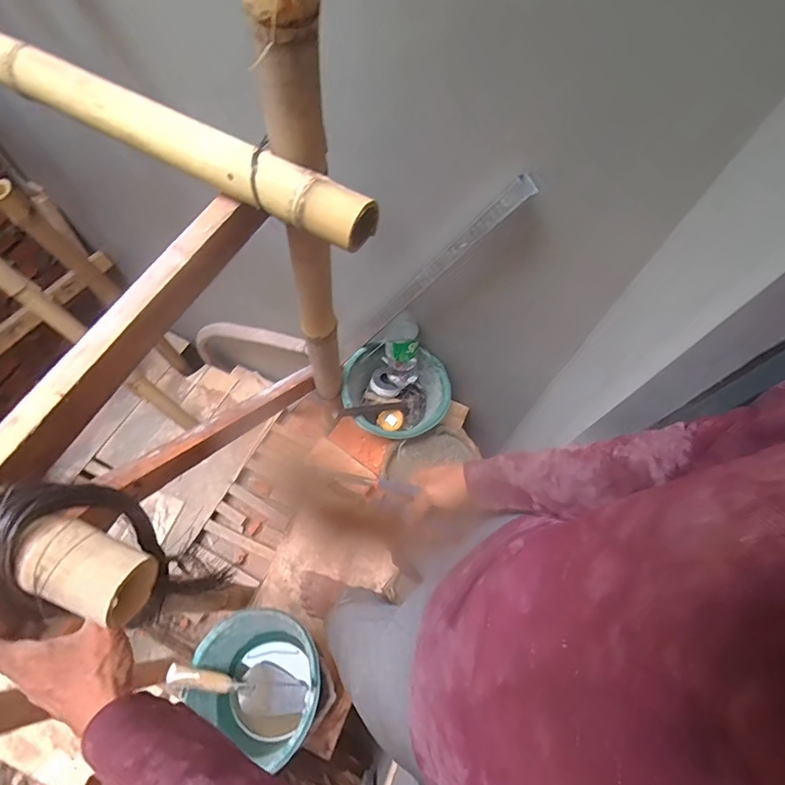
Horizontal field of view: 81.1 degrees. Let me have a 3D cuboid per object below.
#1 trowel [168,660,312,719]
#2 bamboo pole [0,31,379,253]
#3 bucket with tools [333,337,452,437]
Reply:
[{"bbox_3d":[-0.303,0.599,0.934,0.309,0.054,0.092,33,62,-28],"label":"trowel"},{"bbox_3d":[-0.322,-0.337,0.575,0.659,0.059,0.061,27,67,9],"label":"bamboo pole"},{"bbox_3d":[0.011,-0.003,1.209,0.274,0.217,0.221,3,65,-2],"label":"bucket with tools"}]

